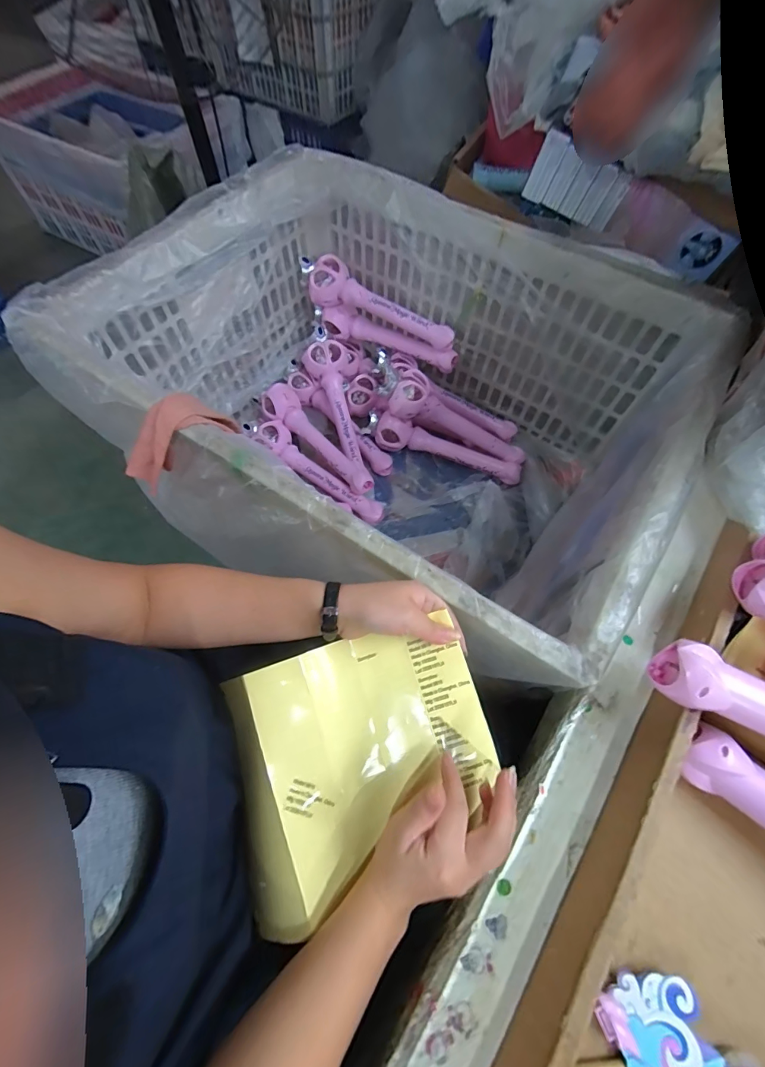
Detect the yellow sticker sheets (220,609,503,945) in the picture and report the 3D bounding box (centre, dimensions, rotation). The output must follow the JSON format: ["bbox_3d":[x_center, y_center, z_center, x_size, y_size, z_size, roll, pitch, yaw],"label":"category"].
[{"bbox_3d":[-0.017,0.204,0.359,0.231,0.057,0.196,-18,66,-9],"label":"yellow sticker sheets"}]

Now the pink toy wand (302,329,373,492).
[{"bbox_3d":[-0.092,-0.262,0.903,0.084,0.076,0.374,-16,84,-8],"label":"pink toy wand"}]

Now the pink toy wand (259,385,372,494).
[{"bbox_3d":[-0.143,-0.206,0.894,0.082,0.062,0.328,-39,71,-18],"label":"pink toy wand"}]

